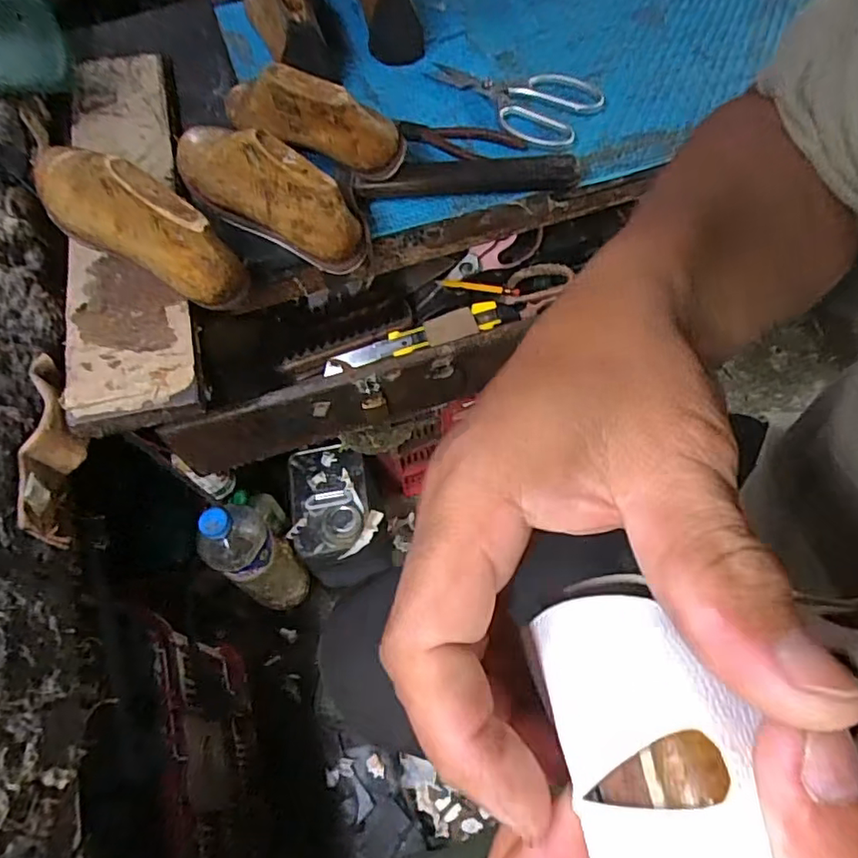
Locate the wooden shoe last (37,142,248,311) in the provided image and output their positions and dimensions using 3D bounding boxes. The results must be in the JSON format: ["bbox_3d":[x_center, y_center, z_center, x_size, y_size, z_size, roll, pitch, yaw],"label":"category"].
[{"bbox_3d":[-0.257,-0.178,0.477,0.238,0.084,0.058,33,68,19],"label":"wooden shoe last"}]

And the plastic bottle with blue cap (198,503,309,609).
[{"bbox_3d":[-0.207,0.163,0.705,0.060,0.237,0.077,33,68,19],"label":"plastic bottle with blue cap"}]

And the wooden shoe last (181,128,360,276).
[{"bbox_3d":[-0.160,-0.228,0.526,0.231,0.086,0.062,33,68,19],"label":"wooden shoe last"}]

